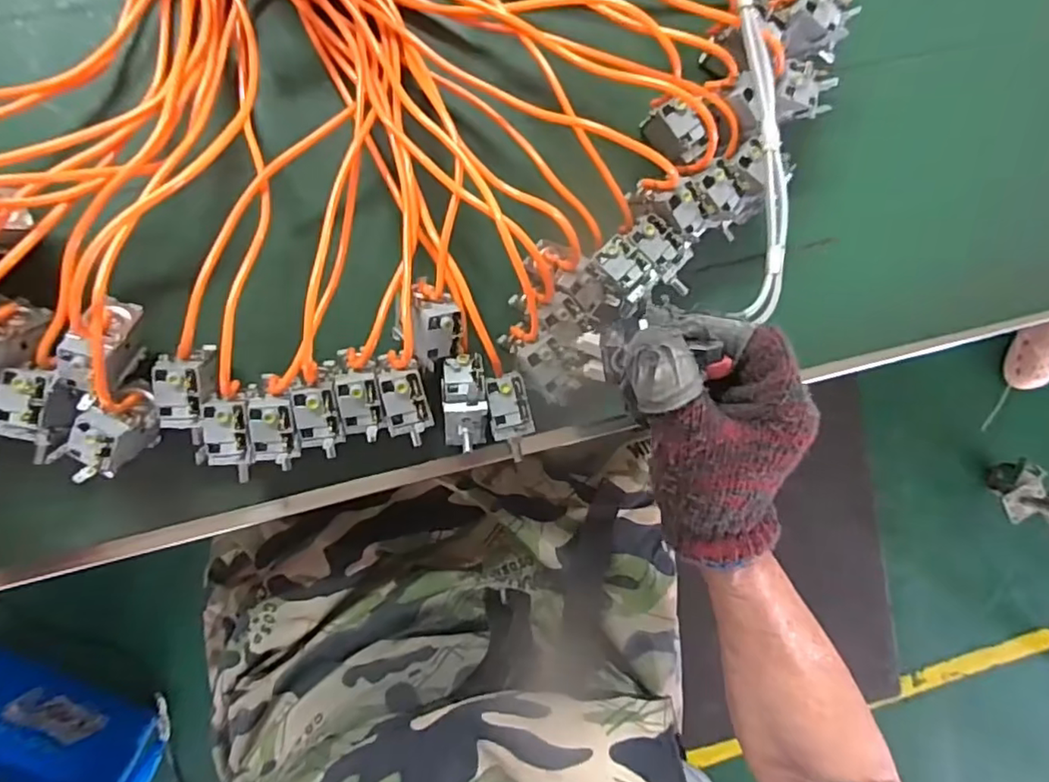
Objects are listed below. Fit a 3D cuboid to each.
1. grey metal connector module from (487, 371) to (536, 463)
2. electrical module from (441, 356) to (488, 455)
[{"bbox_3d":[-0.008,0.020,0.367,0.025,0.016,0.059,-13,118,-7],"label":"grey metal connector module"},{"bbox_3d":[-0.035,0.007,0.357,0.026,0.021,0.055,-2,105,-8],"label":"electrical module"}]

